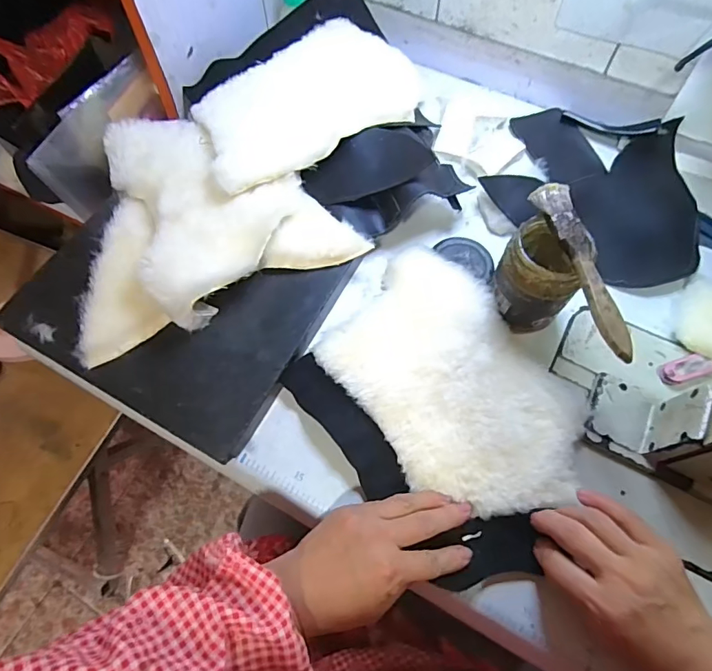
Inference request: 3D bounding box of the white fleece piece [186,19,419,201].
[{"bbox_3d":[-0.045,-0.238,0.474,0.249,0.036,0.134,-33,68,-15],"label":"white fleece piece"}]

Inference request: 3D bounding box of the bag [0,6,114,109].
[{"bbox_3d":[-0.403,-0.358,0.580,0.122,0.053,0.170,15,64,8],"label":"bag"}]

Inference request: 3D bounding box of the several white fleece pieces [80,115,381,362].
[{"bbox_3d":[-0.155,-0.119,0.439,0.254,0.044,0.225,-26,66,-12],"label":"several white fleece pieces"}]

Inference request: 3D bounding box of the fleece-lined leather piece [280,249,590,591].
[{"bbox_3d":[0.076,0.054,0.391,0.183,0.040,0.229,-41,70,-18],"label":"fleece-lined leather piece"}]

